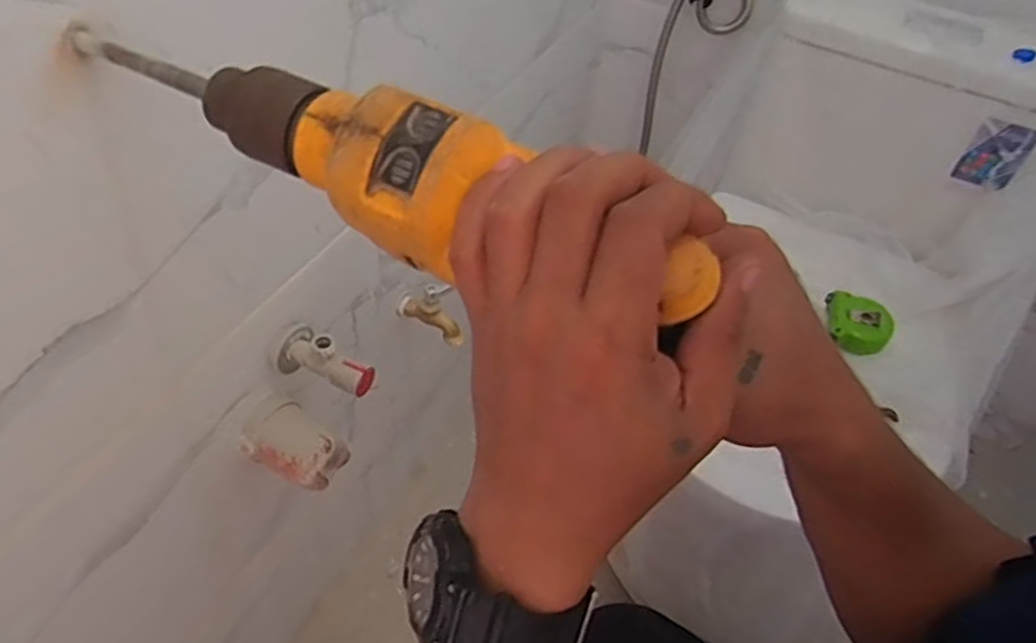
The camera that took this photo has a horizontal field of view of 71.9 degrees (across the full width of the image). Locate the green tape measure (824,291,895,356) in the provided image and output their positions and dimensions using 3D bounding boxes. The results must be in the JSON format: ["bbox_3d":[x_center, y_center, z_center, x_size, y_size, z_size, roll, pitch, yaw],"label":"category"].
[{"bbox_3d":[0.377,-0.001,0.794,0.057,0.033,0.071,4,45,-1],"label":"green tape measure"}]

